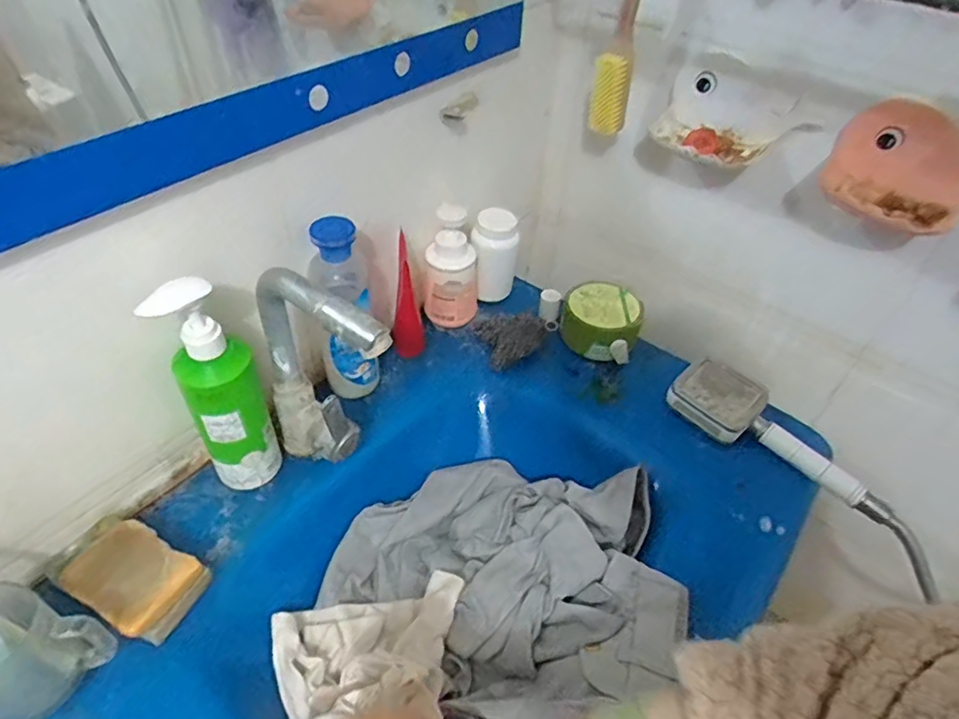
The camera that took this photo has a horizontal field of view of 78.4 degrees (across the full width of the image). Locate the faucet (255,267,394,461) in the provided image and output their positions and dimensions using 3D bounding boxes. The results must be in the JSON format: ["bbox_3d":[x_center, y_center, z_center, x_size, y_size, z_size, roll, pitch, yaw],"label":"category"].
[{"bbox_3d":[-0.138,0.039,0.543,0.156,0.261,0.047,35,53,28],"label":"faucet"}]

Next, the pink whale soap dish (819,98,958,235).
[{"bbox_3d":[0.435,-0.190,0.572,0.157,0.112,0.068,15,46,11],"label":"pink whale soap dish"}]

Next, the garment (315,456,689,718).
[{"bbox_3d":[0.020,0.218,0.607,0.339,0.089,0.270,15,46,12],"label":"garment"}]

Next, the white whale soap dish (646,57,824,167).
[{"bbox_3d":[0.280,-0.273,0.644,0.160,0.078,0.114,20,47,16],"label":"white whale soap dish"}]

